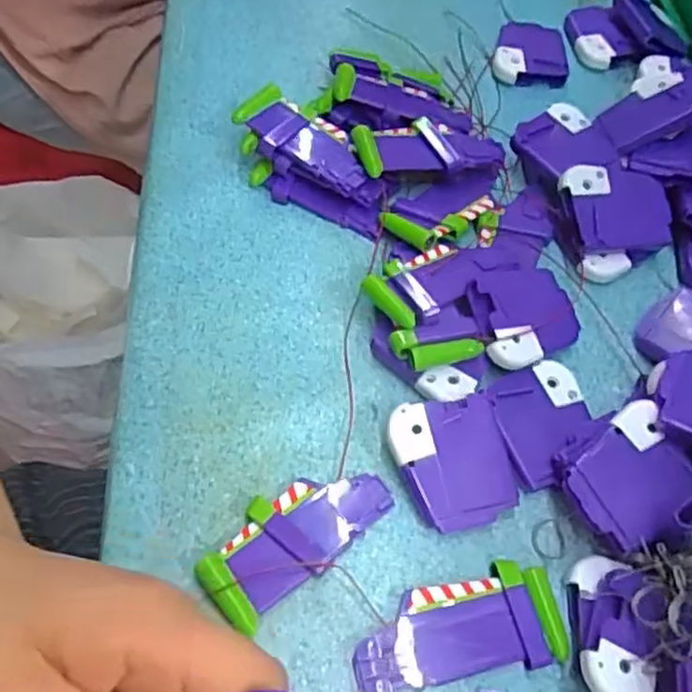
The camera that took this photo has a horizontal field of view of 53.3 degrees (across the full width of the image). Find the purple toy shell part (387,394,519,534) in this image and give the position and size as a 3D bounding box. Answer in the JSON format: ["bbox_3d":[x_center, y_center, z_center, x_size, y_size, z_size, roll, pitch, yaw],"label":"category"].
[{"bbox_3d":[0.050,0.056,0.327,0.051,0.013,0.060,-11,74,-6],"label":"purple toy shell part"}]

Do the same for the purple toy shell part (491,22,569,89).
[{"bbox_3d":[0.134,-0.213,0.496,0.051,0.014,0.063,12,60,4],"label":"purple toy shell part"}]

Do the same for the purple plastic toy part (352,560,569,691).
[{"bbox_3d":[0.047,0.120,0.295,0.089,0.010,0.040,-7,60,-7],"label":"purple plastic toy part"}]

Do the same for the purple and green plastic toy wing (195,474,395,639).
[{"bbox_3d":[-0.022,0.084,0.311,0.088,0.012,0.040,-35,67,-21],"label":"purple and green plastic toy wing"}]

